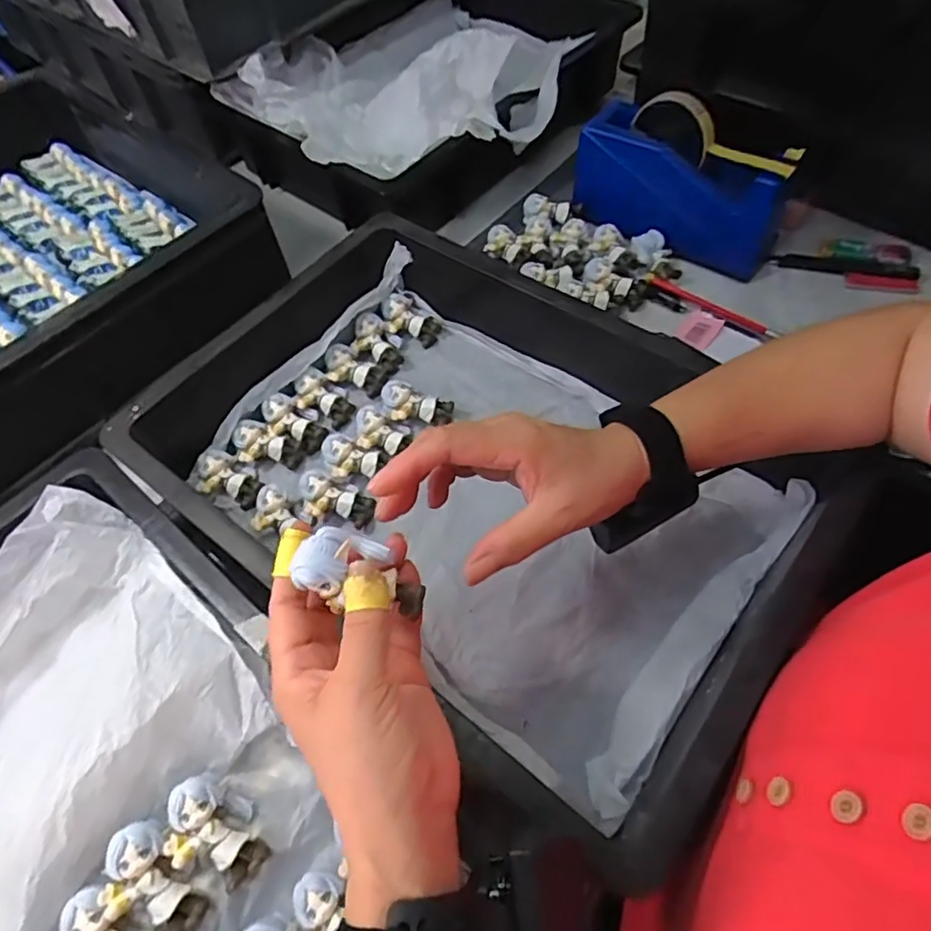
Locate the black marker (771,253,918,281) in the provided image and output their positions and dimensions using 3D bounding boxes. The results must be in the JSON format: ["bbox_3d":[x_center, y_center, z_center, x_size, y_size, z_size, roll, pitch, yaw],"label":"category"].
[{"bbox_3d":[0.338,-0.178,0.544,0.118,0.009,0.018,14,60,12],"label":"black marker"}]

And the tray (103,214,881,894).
[{"bbox_3d":[-0.002,0.004,0.449,0.451,0.096,0.300,33,65,22],"label":"tray"}]

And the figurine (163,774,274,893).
[{"bbox_3d":[-0.139,0.202,0.336,0.057,0.026,0.037,26,63,18],"label":"figurine"}]

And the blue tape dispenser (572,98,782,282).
[{"bbox_3d":[0.193,-0.255,0.564,0.193,0.092,0.054,29,64,20],"label":"blue tape dispenser"}]

